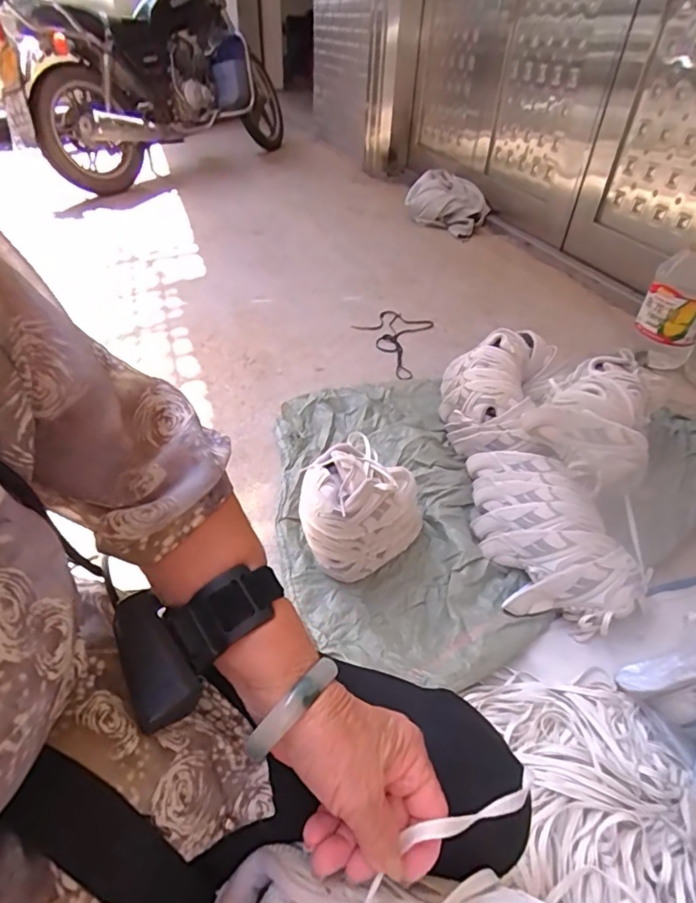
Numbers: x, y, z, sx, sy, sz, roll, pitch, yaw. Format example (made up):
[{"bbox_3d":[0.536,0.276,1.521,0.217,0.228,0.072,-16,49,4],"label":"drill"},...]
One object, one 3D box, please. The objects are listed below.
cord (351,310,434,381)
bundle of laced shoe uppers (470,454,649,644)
[{"bbox_3d":[0.175,-0.316,1.440,0.223,0.028,0.371,-13,44,-18],"label":"cord"},{"bbox_3d":[0.321,0.121,0.858,0.191,0.108,0.367,-11,43,-16],"label":"bundle of laced shoe uppers"}]

